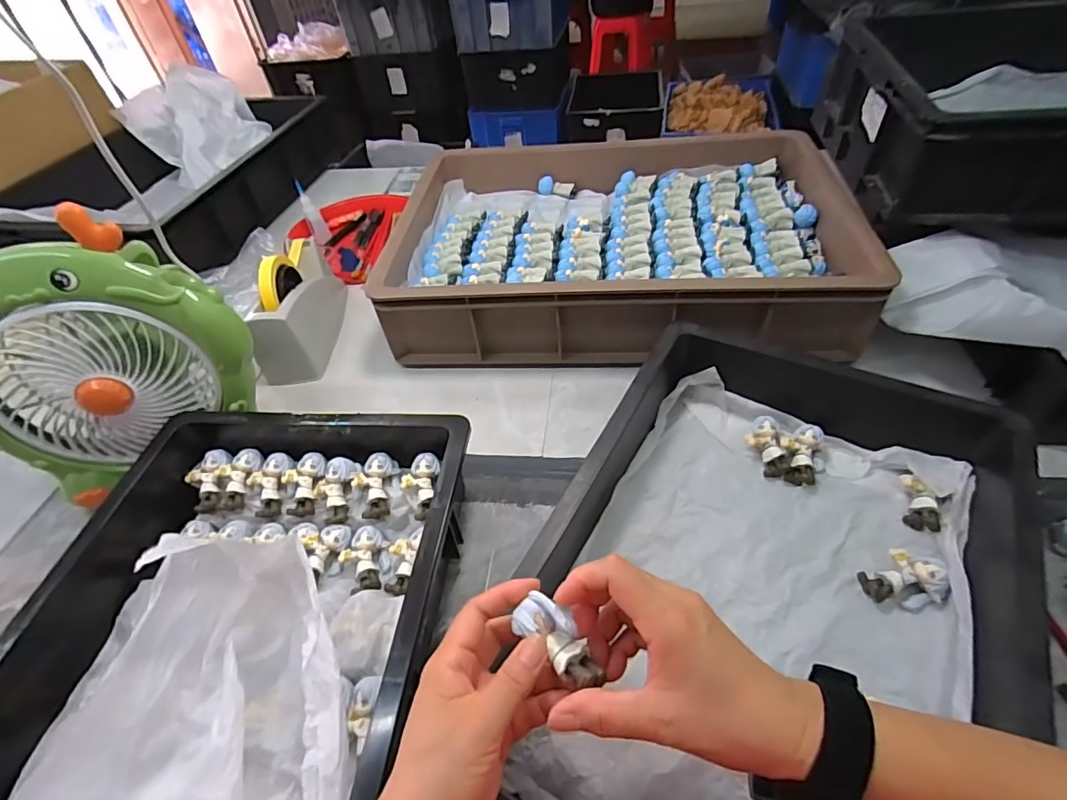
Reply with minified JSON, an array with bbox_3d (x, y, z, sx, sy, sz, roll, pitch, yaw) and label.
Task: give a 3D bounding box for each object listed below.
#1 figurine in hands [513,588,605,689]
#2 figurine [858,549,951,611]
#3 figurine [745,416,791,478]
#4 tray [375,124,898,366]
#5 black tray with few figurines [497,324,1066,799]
[{"bbox_3d":[0.015,0.138,0.288,0.026,0.026,0.056,-37,61,-25],"label":"figurine in hands"},{"bbox_3d":[0.292,0.139,0.402,0.053,0.027,0.039,6,48,13],"label":"figurine"},{"bbox_3d":[0.227,0.044,0.495,0.031,0.018,0.061,-8,65,0],"label":"figurine"},{"bbox_3d":[0.109,-0.221,0.700,0.550,0.112,0.388,0,47,7],"label":"tray"},{"bbox_3d":[0.173,0.130,0.385,0.292,0.090,0.417,21,53,24],"label":"black tray with few figurines"}]

